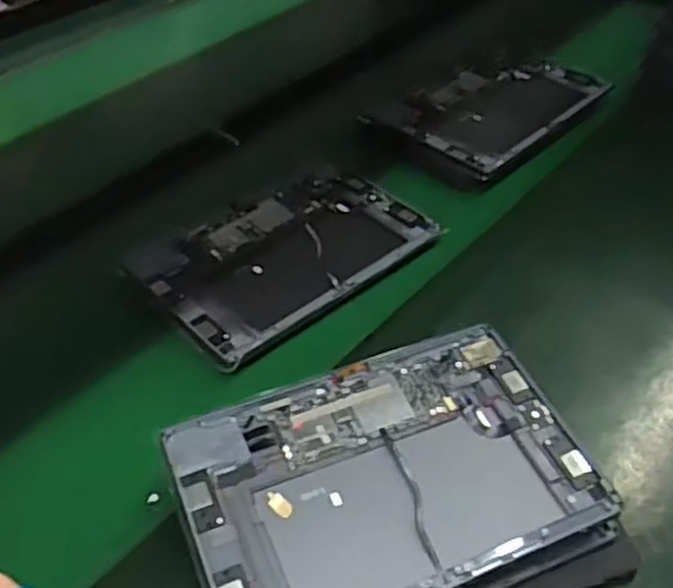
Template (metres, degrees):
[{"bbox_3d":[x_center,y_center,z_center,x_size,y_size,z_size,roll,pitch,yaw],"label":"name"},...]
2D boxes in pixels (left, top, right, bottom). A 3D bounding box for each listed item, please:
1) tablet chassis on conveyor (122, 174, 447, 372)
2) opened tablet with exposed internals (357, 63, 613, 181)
[{"bbox_3d":[-0.042,-0.041,0.699,0.258,0.004,0.164,-32,51,-29],"label":"tablet chassis on conveyor"},{"bbox_3d":[0.191,-0.226,0.890,0.163,0.013,0.276,33,53,31],"label":"opened tablet with exposed internals"}]

